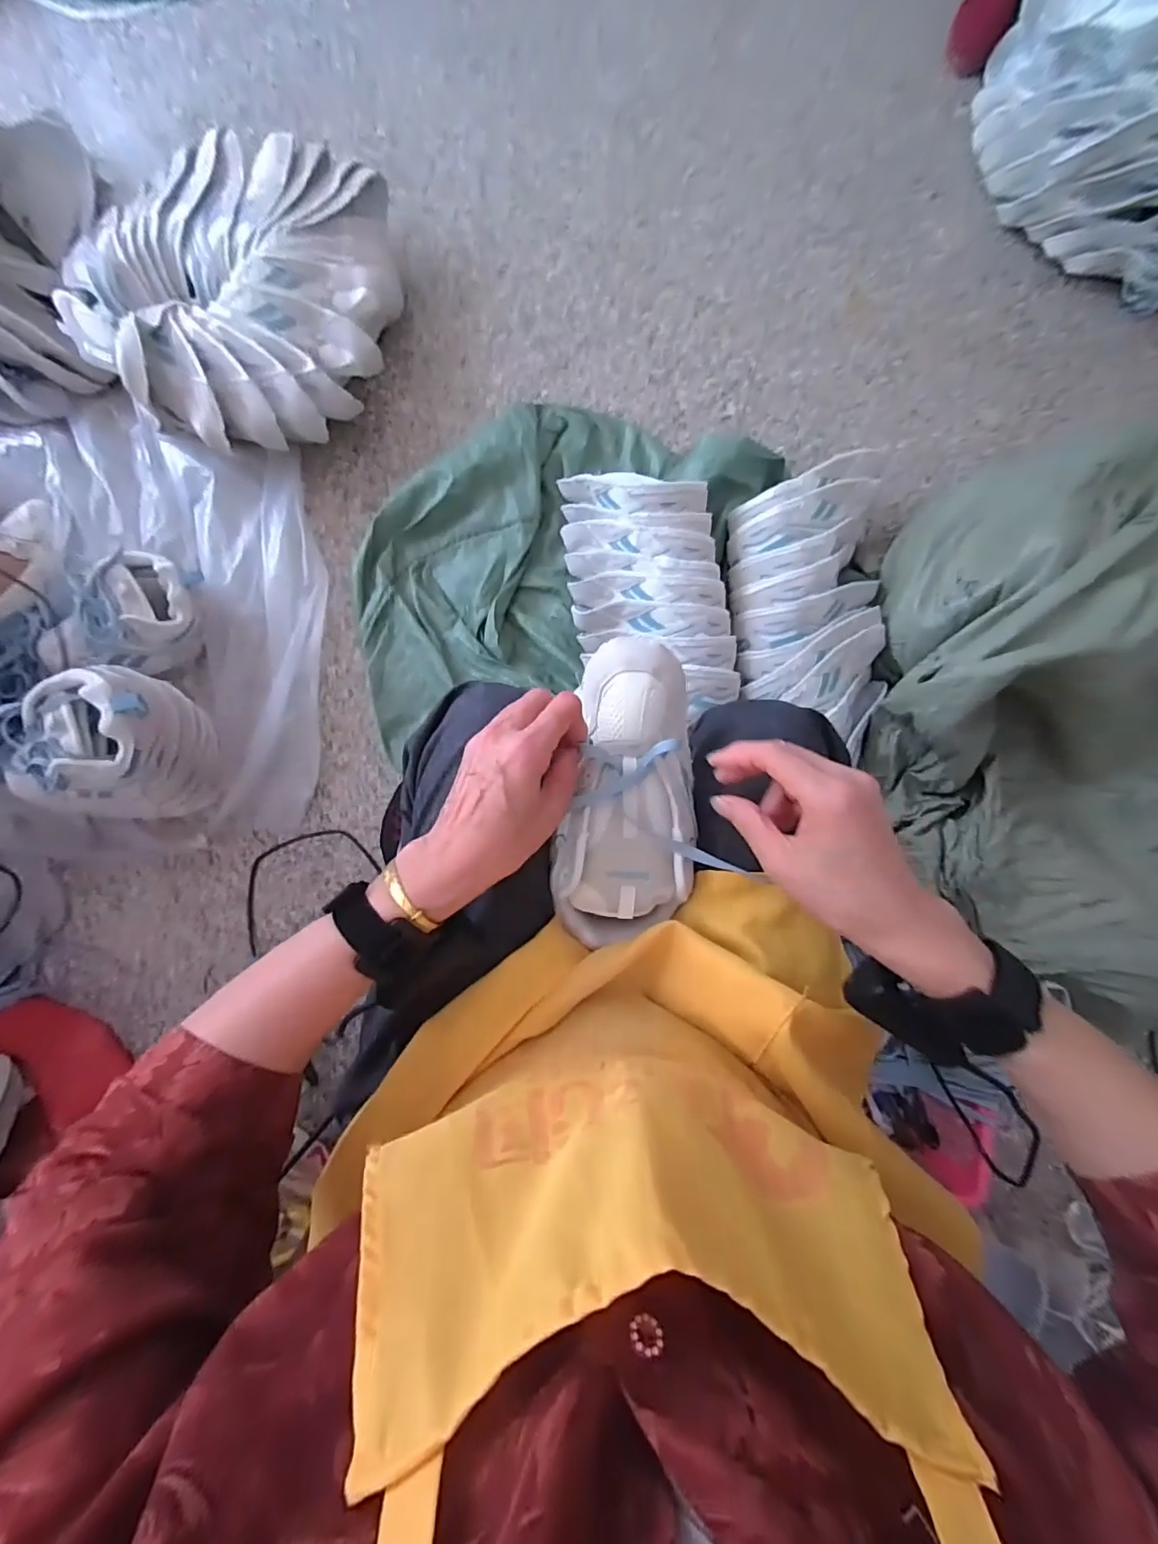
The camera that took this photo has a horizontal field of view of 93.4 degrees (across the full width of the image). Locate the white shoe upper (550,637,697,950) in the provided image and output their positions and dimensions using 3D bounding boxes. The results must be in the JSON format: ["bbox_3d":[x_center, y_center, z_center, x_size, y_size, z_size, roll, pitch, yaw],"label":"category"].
[{"bbox_3d":[0.038,0.017,0.404,0.100,0.046,0.222,6,90,-1],"label":"white shoe upper"}]

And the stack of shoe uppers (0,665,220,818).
[{"bbox_3d":[-0.565,-0.028,0.687,0.173,0.237,0.167,4,85,-1],"label":"stack of shoe uppers"}]

